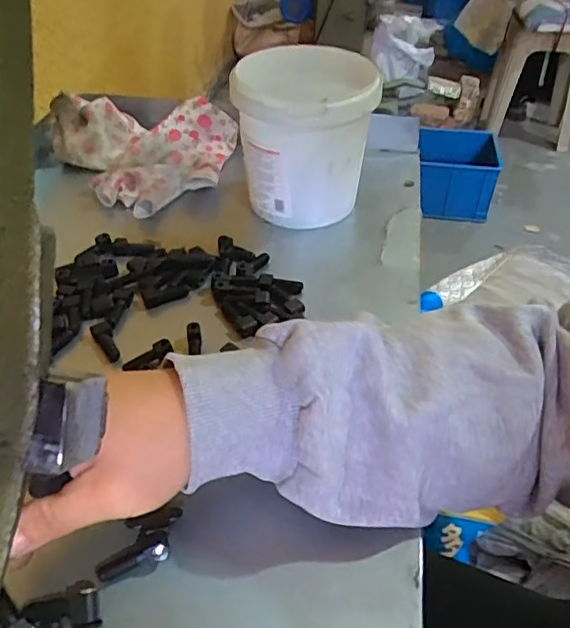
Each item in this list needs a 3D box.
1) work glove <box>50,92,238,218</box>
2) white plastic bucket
[{"bbox_3d":[-0.137,-0.178,0.587,0.153,0.054,0.176,-32,52,-30],"label":"work glove"},{"bbox_3d":[0.020,-0.162,0.522,0.118,0.122,0.139,9,44,8],"label":"white plastic bucket"}]

